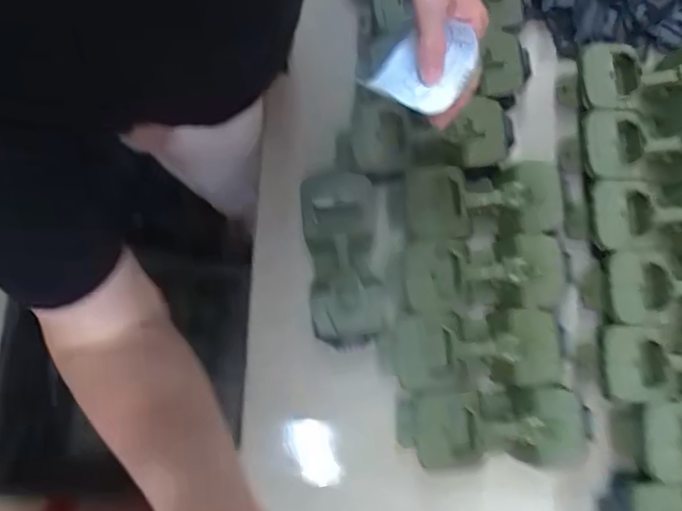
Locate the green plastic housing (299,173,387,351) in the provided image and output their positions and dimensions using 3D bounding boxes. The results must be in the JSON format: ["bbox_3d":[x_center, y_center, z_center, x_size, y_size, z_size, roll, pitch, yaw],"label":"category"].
[{"bbox_3d":[0.003,0.008,0.619,0.081,0.062,0.188,-6,78,0],"label":"green plastic housing"}]

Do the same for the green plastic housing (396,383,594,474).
[{"bbox_3d":[0.158,0.182,0.607,0.192,0.088,0.083,-3,80,-2],"label":"green plastic housing"}]

